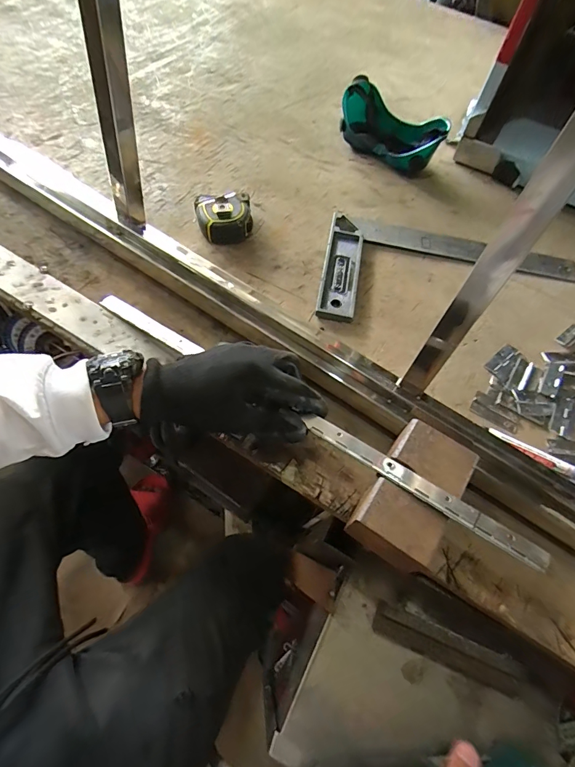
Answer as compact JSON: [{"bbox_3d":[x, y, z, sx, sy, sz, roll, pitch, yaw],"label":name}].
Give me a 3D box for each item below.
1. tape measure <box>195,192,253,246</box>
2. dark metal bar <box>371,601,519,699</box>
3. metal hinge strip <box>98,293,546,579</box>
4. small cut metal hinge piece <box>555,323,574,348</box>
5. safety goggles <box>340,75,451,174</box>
[{"bbox_3d":[-0.084,-0.223,0.527,0.073,0.035,0.064,-9,61,-10],"label":"tape measure"},{"bbox_3d":[0.164,0.274,0.405,0.150,0.023,0.031,22,61,8],"label":"dark metal bar"},{"bbox_3d":[-0.015,0.016,0.374,0.489,0.012,0.019,30,62,22],"label":"metal hinge strip"},{"bbox_3d":[0.359,-0.062,0.491,0.047,0.008,0.019,-33,68,-21],"label":"small cut metal hinge piece"},{"bbox_3d":[0.168,-0.404,0.620,0.096,0.067,0.173,-39,70,-23],"label":"safety goggles"}]

